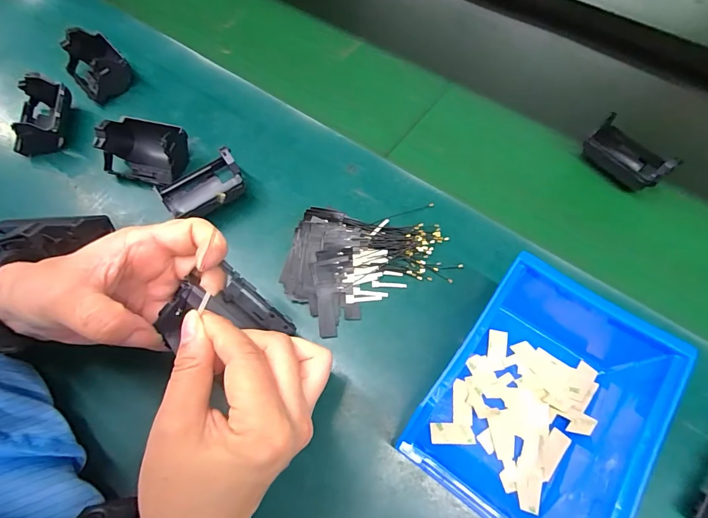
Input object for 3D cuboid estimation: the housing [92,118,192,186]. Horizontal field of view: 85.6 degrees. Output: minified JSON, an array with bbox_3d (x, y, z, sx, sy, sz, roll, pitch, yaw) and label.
[{"bbox_3d":[-0.196,-0.103,0.355,0.070,0.038,0.049,11,65,7],"label":"housing"}]

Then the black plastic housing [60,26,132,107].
[{"bbox_3d":[-0.275,-0.206,0.406,0.049,0.043,0.075,-40,69,-16],"label":"black plastic housing"}]

